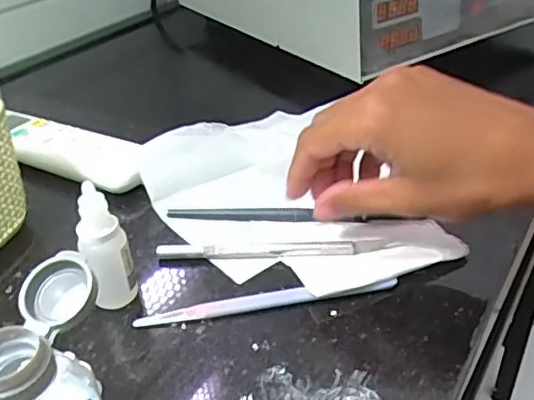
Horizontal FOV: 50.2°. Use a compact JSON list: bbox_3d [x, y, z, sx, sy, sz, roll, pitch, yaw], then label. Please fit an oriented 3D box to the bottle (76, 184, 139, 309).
[{"bbox_3d":[-0.083,0.025,0.294,0.023,0.067,0.019,-11,35,-13],"label":"bottle"}]

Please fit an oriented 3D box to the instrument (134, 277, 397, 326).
[{"bbox_3d":[0.001,0.053,0.300,0.137,0.006,0.009,-5,34,-4],"label":"instrument"}]

